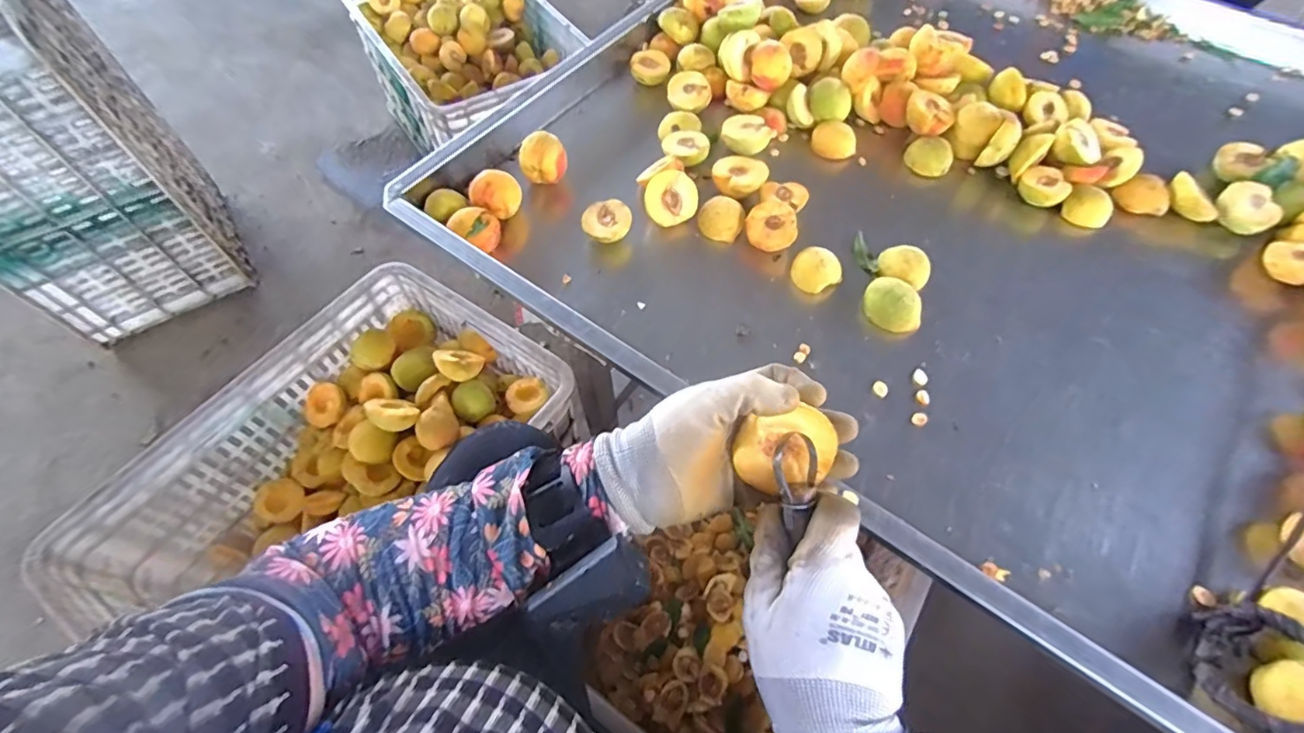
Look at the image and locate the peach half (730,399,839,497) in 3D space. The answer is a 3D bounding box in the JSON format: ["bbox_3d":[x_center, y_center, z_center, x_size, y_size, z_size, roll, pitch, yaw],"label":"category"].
[{"bbox_3d":[0.084,0.050,0.344,0.056,0.051,0.031,-16,20,6],"label":"peach half"}]

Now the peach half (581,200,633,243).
[{"bbox_3d":[-0.054,-0.166,0.666,0.059,0.041,0.057,-5,61,-4],"label":"peach half"}]

